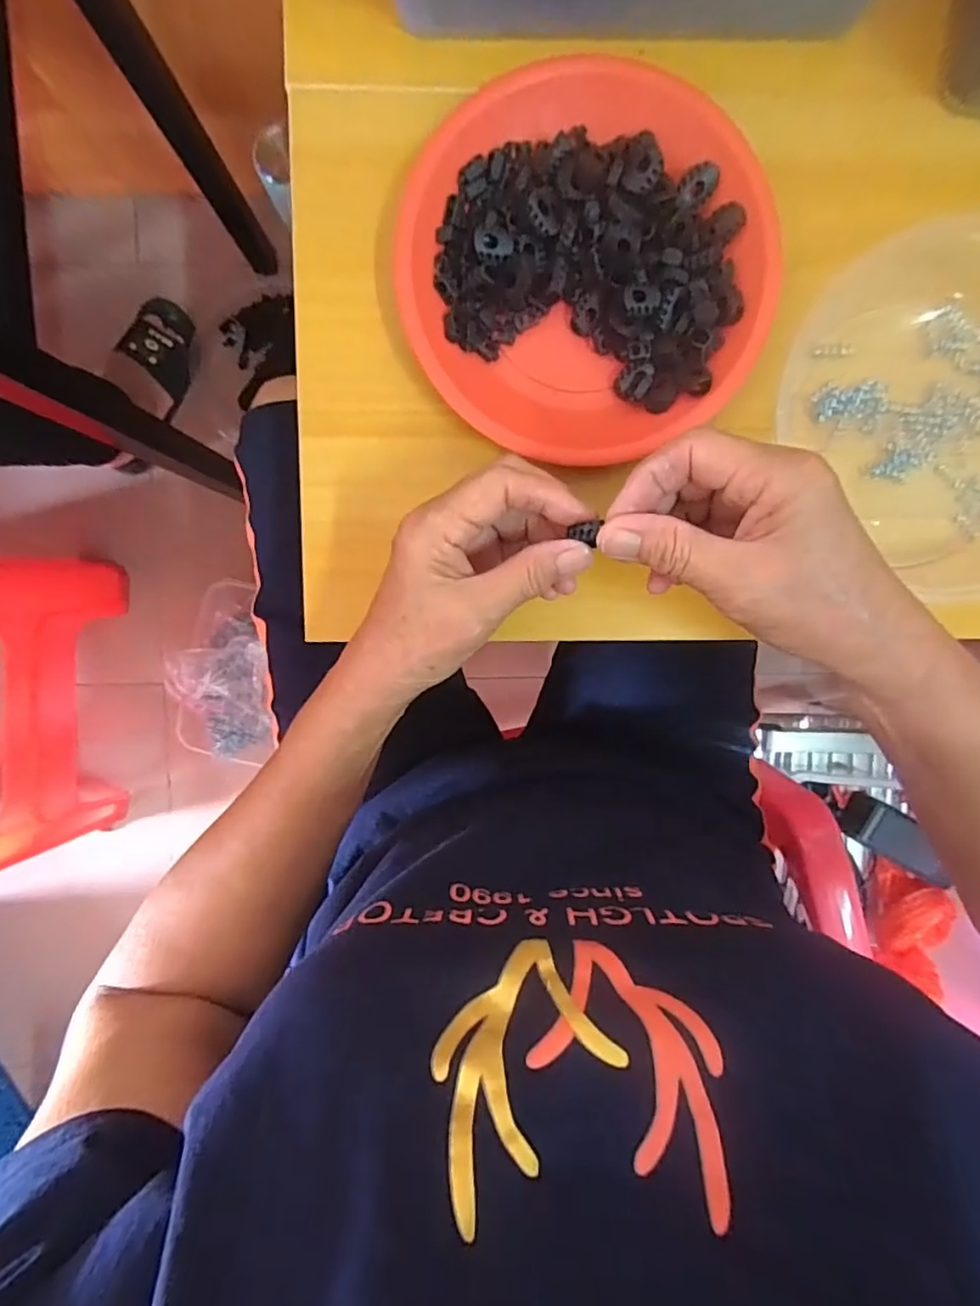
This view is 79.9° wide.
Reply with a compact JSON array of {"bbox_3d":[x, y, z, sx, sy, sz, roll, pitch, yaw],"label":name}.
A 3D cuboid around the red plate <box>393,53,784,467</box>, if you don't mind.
[{"bbox_3d":[0.051,-0.204,0.314,0.189,0.030,0.183,0,95,-1],"label":"red plate"}]

